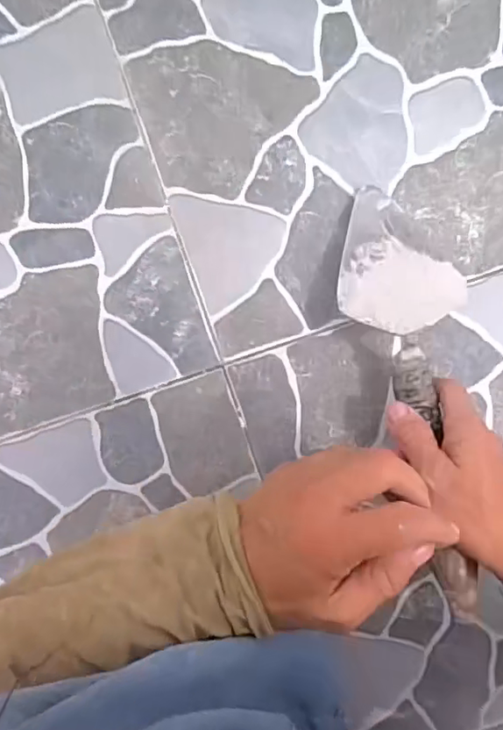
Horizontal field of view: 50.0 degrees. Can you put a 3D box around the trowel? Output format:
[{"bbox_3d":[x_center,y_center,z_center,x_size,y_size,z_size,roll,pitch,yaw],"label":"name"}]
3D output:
[{"bbox_3d":[0.117,0.016,0.383,0.078,0.043,0.310,-10,83,-1],"label":"trowel"}]

